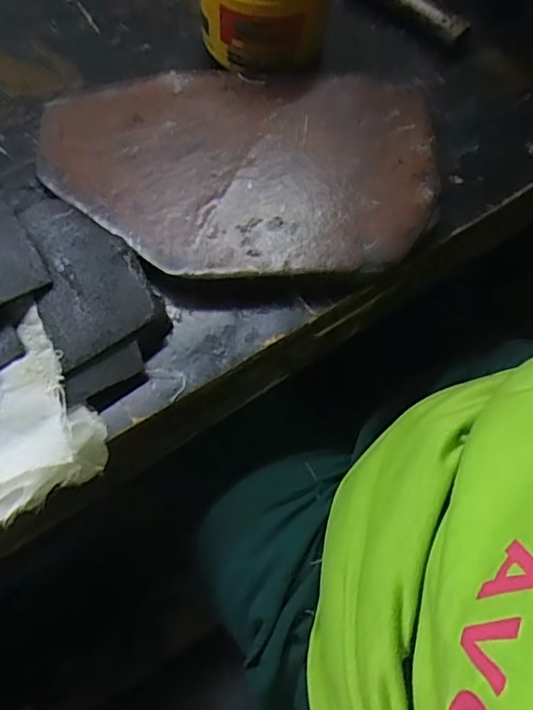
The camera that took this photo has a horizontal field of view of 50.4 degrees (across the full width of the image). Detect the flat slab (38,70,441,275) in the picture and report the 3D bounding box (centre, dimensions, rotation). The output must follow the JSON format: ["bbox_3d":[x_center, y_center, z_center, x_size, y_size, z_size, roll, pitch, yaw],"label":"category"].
[{"bbox_3d":[-0.020,-0.129,0.395,0.265,0.027,0.170,2,67,-1],"label":"flat slab"}]

